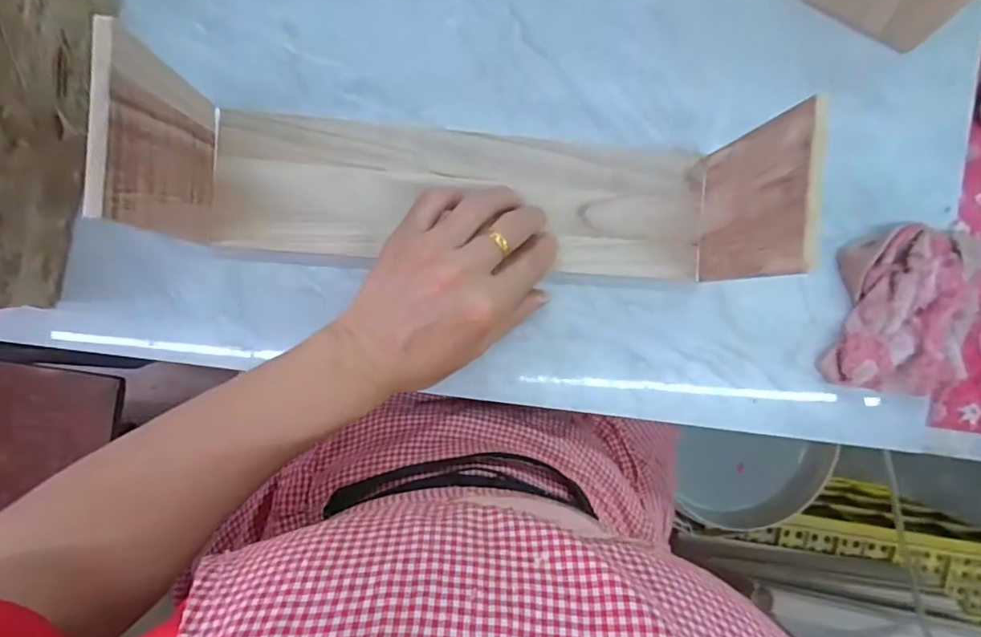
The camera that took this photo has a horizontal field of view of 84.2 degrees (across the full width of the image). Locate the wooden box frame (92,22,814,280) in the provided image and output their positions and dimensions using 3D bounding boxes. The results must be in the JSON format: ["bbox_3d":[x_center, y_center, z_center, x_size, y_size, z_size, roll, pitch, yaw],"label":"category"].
[{"bbox_3d":[-0.011,-0.080,0.308,0.331,0.117,0.090,4,90,-5],"label":"wooden box frame"}]

